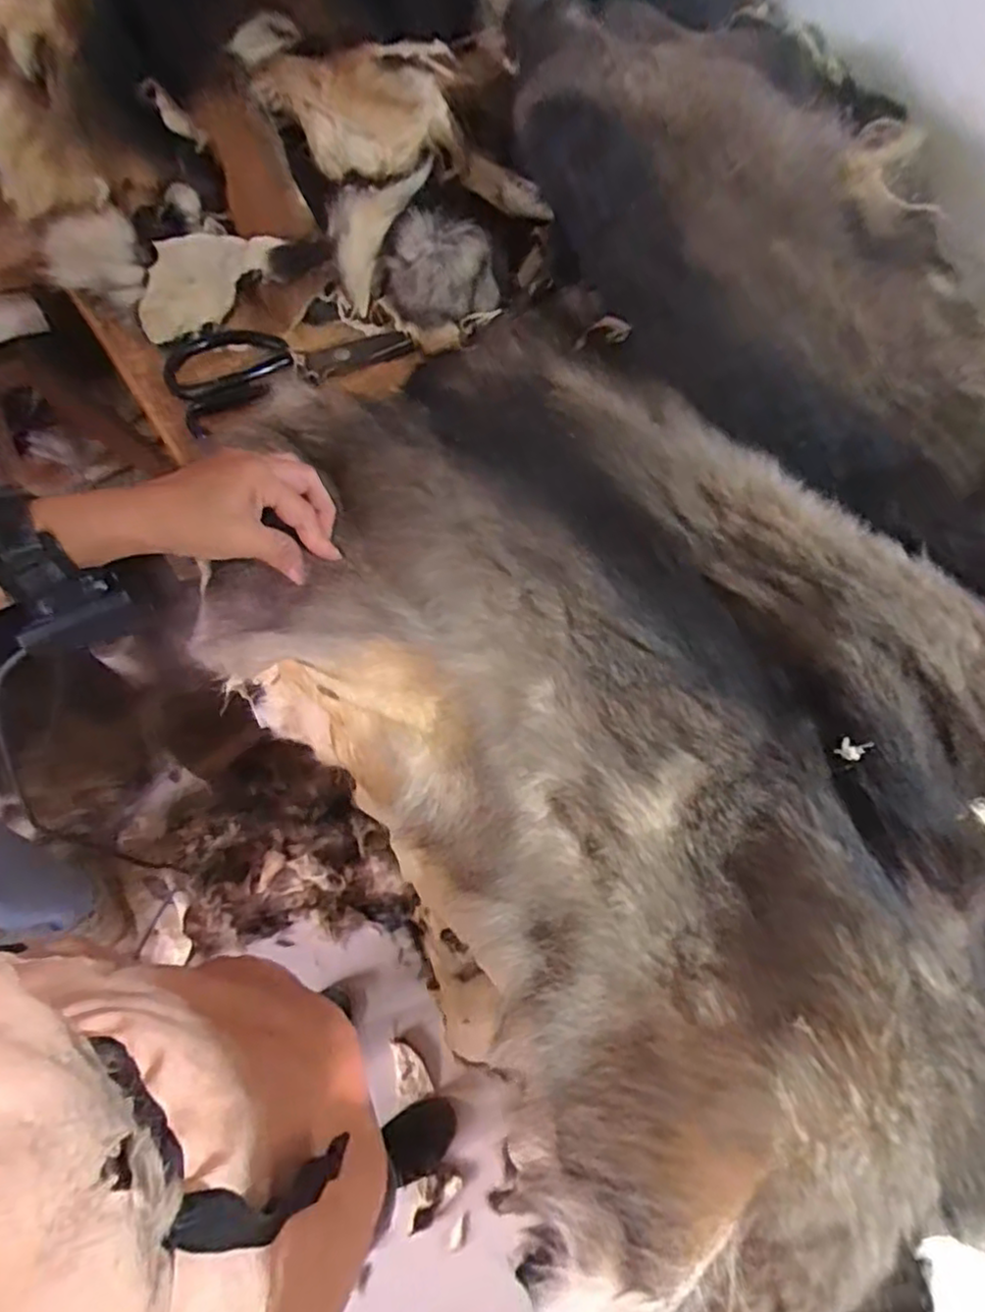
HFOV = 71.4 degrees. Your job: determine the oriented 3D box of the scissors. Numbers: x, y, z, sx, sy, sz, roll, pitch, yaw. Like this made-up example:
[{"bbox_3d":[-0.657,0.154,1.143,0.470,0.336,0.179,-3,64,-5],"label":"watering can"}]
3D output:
[{"bbox_3d":[-0.167,-0.243,0.555,0.190,0.016,0.092,-32,68,-17],"label":"scissors"}]

